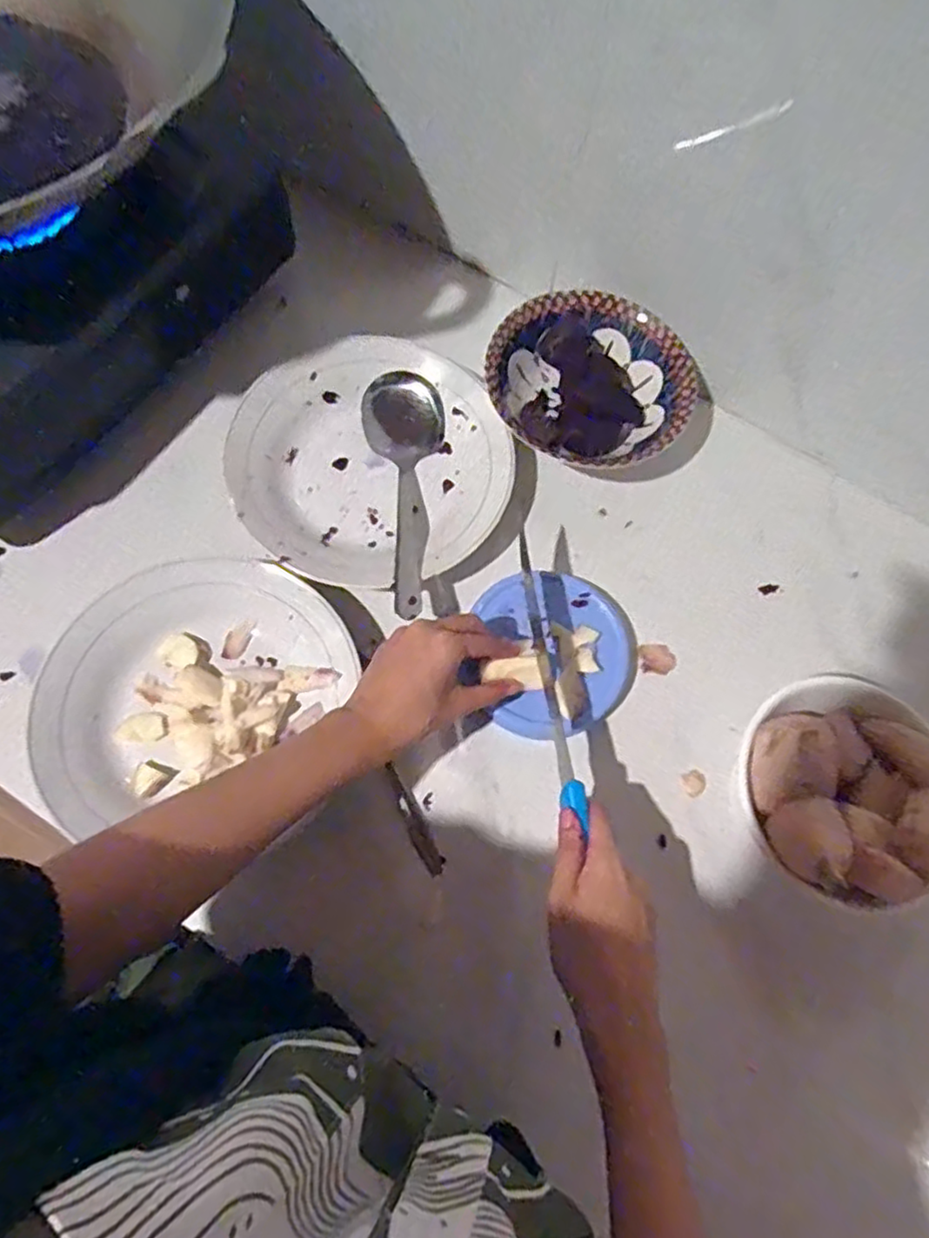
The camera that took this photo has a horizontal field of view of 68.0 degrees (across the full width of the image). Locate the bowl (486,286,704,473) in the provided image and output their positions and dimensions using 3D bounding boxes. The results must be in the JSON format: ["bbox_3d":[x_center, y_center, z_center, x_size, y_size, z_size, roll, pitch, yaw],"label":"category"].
[{"bbox_3d":[0.105,-0.194,0.590,0.158,0.058,0.164,0,72,-1],"label":"bowl"}]

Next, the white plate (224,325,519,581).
[{"bbox_3d":[-0.074,-0.123,0.562,0.212,0.053,0.211,0,72,-1],"label":"white plate"}]

